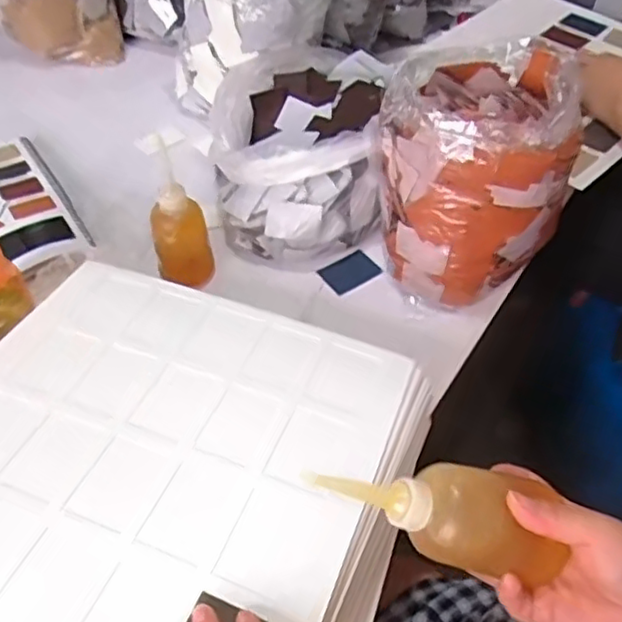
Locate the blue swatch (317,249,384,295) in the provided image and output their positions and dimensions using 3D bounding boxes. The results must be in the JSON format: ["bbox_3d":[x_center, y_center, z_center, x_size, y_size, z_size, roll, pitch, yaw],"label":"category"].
[{"bbox_3d":[0.051,-0.049,0.773,0.078,0.010,0.051,-35,57,-26],"label":"blue swatch"}]

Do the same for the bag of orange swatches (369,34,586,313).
[{"bbox_3d":[0.170,-0.148,0.705,0.193,0.214,0.196,7,50,7],"label":"bag of orange swatches"}]

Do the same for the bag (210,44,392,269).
[{"bbox_3d":[-0.016,-0.203,0.813,0.201,0.138,0.287,4,49,4],"label":"bag"}]

